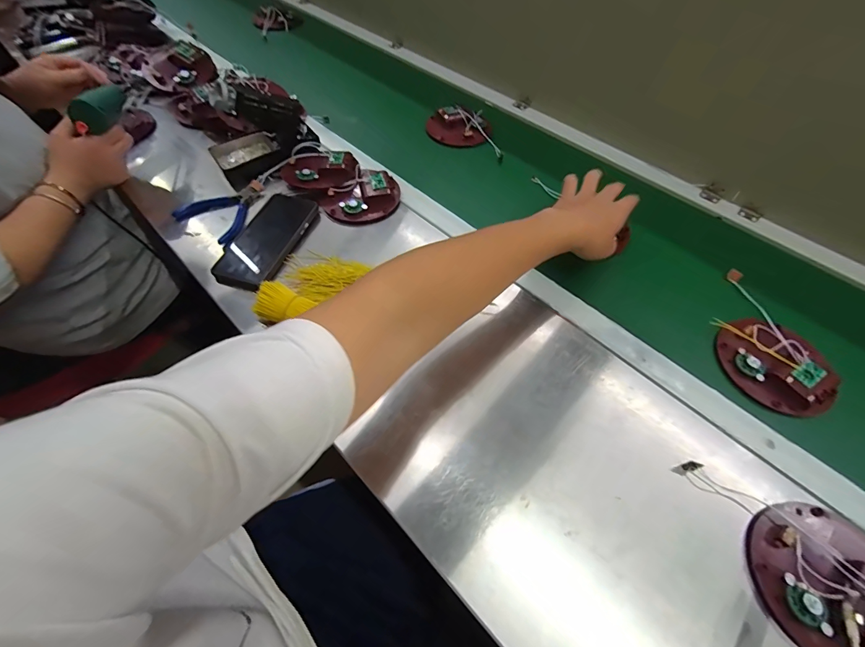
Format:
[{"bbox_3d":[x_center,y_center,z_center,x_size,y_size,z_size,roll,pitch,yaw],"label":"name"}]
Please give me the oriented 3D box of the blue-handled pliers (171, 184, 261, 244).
[{"bbox_3d":[-0.308,-0.170,0.555,0.109,0.018,0.107,28,61,16],"label":"blue-handled pliers"}]

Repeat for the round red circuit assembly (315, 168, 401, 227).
[{"bbox_3d":[-0.102,-0.190,0.560,0.114,0.030,0.093,-35,64,-21],"label":"round red circuit assembly"}]

